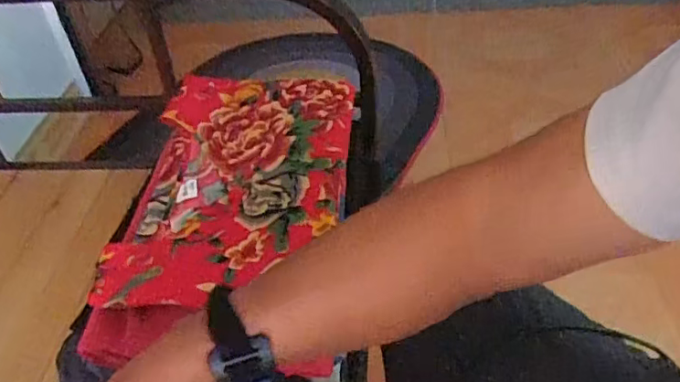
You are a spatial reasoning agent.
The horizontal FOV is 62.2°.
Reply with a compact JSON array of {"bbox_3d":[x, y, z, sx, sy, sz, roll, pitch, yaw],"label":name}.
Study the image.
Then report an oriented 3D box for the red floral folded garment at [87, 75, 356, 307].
[{"bbox_3d":[-0.102,-0.016,0.565,0.208,0.048,0.291,1,43,7],"label":"red floral folded garment"}]

